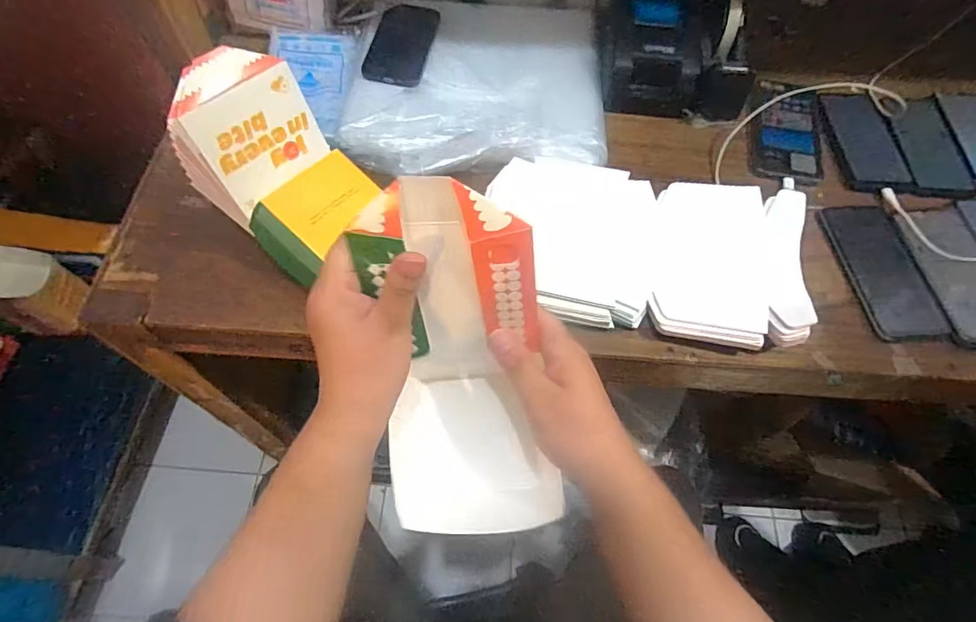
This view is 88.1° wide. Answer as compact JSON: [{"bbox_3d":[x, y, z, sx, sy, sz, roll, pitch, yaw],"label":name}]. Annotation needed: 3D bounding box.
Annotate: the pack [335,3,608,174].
[{"bbox_3d":[-0.012,-0.275,0.614,0.306,0.046,0.282,-1,67,-3],"label":"pack"}]

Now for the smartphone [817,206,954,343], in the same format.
[{"bbox_3d":[0.403,-0.044,0.513,0.073,0.009,0.152,-5,68,-5],"label":"smartphone"}]

